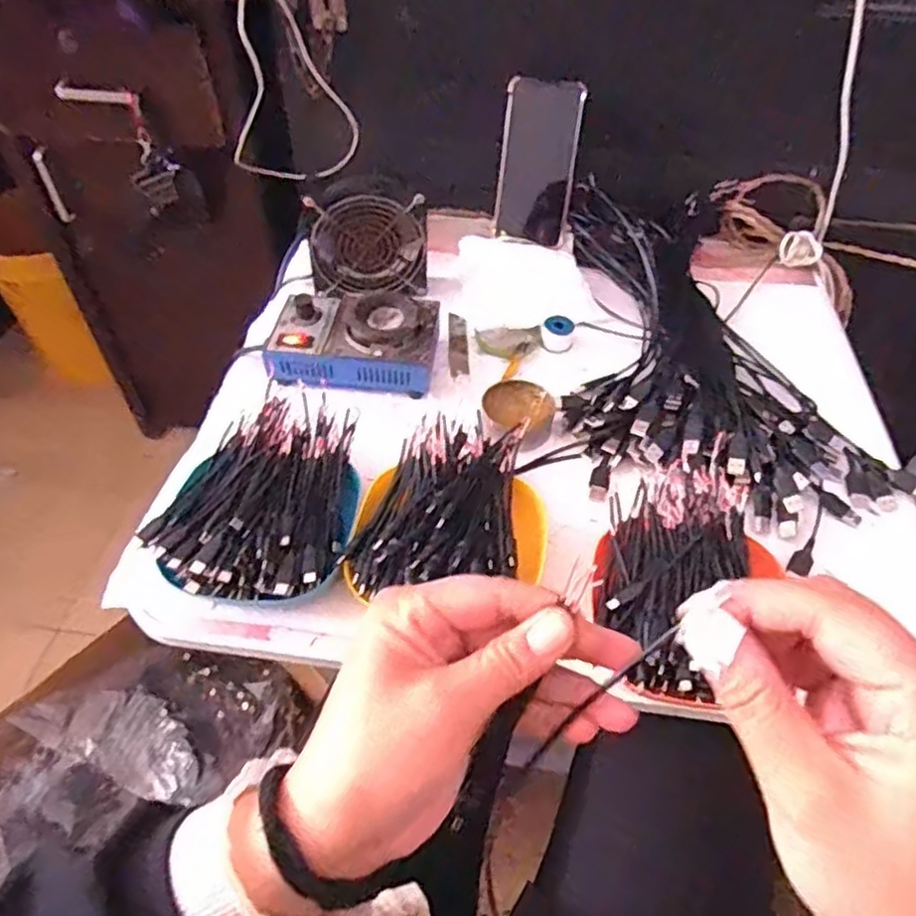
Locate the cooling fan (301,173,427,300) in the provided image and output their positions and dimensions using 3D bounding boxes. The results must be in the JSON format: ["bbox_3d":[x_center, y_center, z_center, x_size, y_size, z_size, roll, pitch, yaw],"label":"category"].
[{"bbox_3d":[-0.092,-0.221,0.703,0.120,0.109,0.035,-1,50,-2],"label":"cooling fan"}]

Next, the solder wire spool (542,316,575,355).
[{"bbox_3d":[0.099,-0.123,0.682,0.030,0.024,0.031,0,50,-1],"label":"solder wire spool"}]

